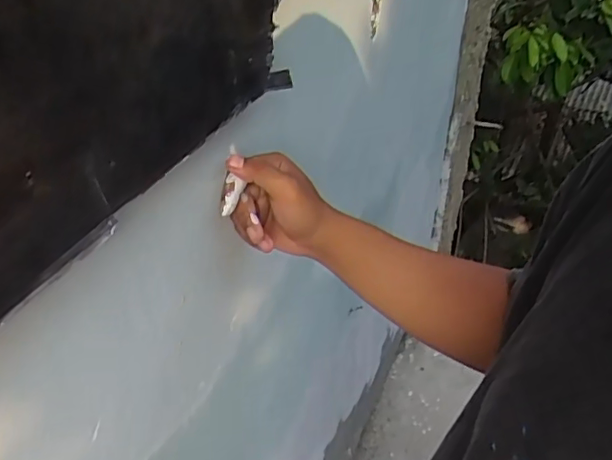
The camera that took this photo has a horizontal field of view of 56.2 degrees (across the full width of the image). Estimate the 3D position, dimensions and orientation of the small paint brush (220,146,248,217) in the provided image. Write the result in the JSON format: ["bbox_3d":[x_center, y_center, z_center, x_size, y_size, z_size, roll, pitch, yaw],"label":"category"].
[{"bbox_3d":[-0.067,-0.044,0.509,0.017,0.012,0.066,2,72,7],"label":"small paint brush"}]

